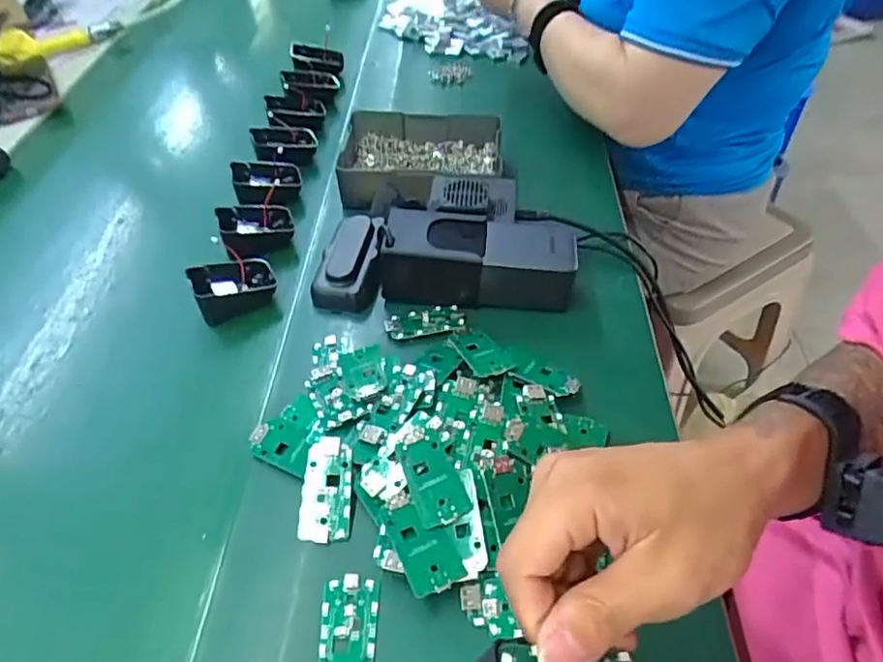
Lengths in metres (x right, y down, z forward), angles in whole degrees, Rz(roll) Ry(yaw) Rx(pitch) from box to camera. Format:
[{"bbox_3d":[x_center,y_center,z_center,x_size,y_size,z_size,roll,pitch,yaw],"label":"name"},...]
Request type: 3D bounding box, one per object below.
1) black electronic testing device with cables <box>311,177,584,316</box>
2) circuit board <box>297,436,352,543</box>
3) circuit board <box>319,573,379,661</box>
[{"bbox_3d":[0.001,-0.086,0.526,0.216,0.055,0.140,-3,47,3],"label":"black electronic testing device with cables"},{"bbox_3d":[-0.073,0.101,0.387,0.030,0.005,0.064,-2,65,4],"label":"circuit board"},{"bbox_3d":[-0.052,0.170,0.337,0.031,0.004,0.064,-5,47,2],"label":"circuit board"}]

